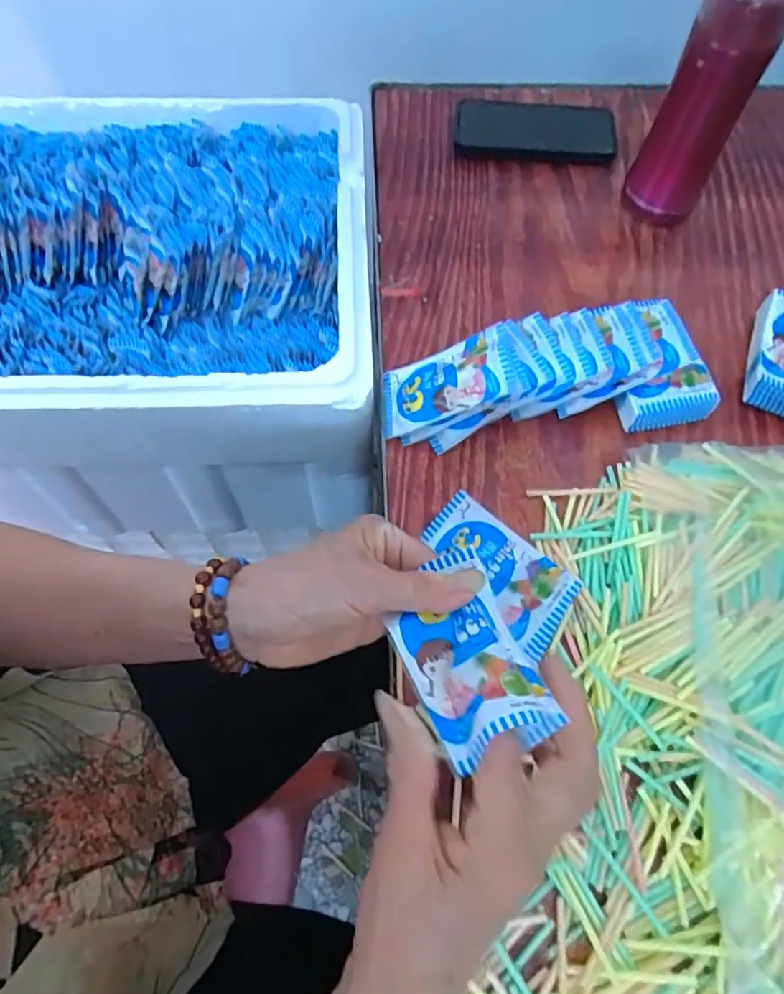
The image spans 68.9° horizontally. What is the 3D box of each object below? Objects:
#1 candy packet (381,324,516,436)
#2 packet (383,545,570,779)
[{"bbox_3d":[0.040,-0.088,0.434,0.103,0.013,0.060,-20,58,20],"label":"candy packet"},{"bbox_3d":[0.028,0.071,0.268,0.057,0.017,0.096,-38,40,14],"label":"packet"}]

